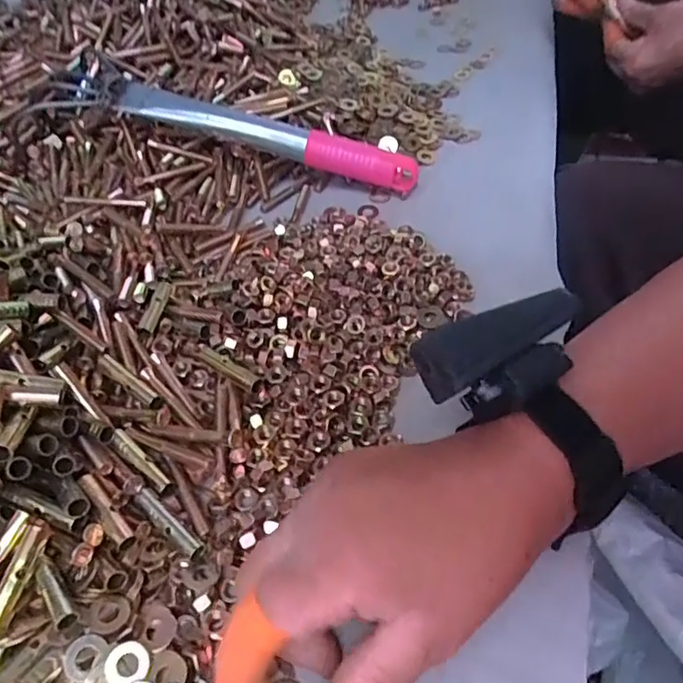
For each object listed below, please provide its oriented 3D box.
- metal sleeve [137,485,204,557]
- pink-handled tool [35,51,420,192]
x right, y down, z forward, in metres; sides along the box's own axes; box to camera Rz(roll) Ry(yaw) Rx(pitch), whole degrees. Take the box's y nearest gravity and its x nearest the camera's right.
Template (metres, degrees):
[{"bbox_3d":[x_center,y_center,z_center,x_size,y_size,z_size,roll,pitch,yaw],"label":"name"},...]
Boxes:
[{"bbox_3d":[-0.081,0.085,0.270,0.042,0.009,0.008,34,59,28],"label":"metal sleeve"},{"bbox_3d":[-0.100,-0.169,0.458,0.323,0.053,0.067,18,53,18],"label":"pink-handled tool"}]

